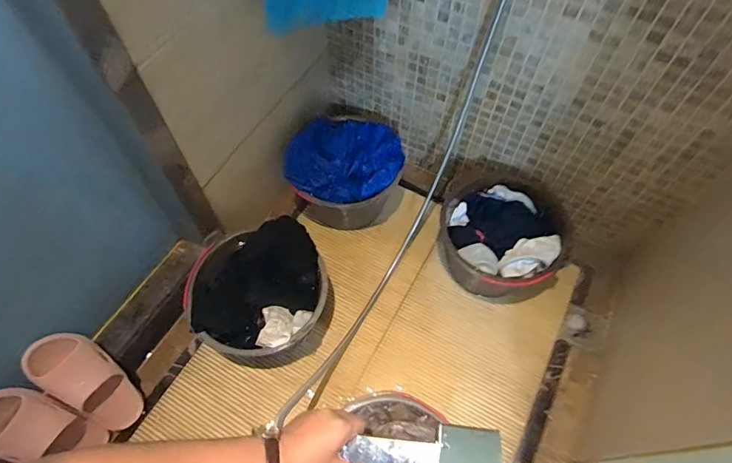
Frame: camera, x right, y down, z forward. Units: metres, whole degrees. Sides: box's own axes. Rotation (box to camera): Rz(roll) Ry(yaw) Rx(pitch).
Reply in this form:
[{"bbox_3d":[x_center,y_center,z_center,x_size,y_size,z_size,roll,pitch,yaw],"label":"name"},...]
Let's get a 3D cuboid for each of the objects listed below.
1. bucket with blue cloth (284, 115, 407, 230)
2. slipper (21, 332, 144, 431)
[{"bbox_3d":[-0.051,-0.123,1.128,0.274,0.207,0.218,3,60,2],"label":"bucket with blue cloth"},{"bbox_3d":[-0.511,0.290,0.826,0.098,0.260,0.076,-36,41,-18],"label":"slipper"}]

